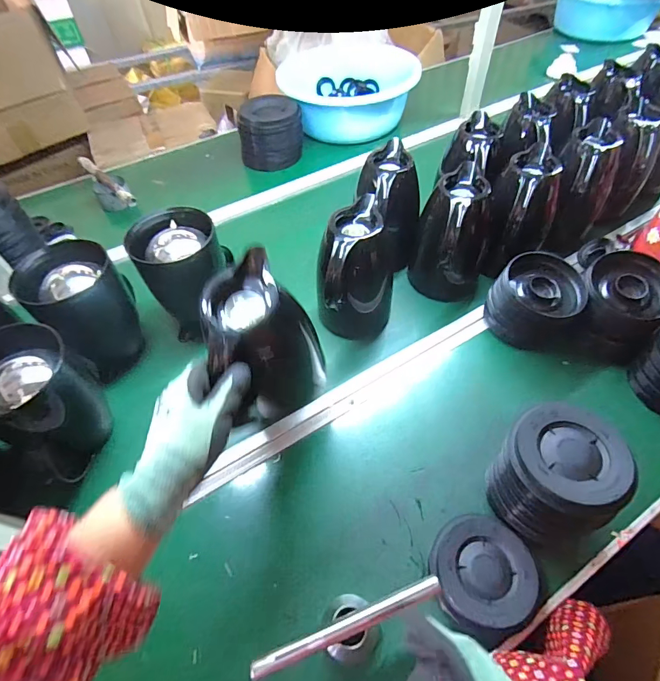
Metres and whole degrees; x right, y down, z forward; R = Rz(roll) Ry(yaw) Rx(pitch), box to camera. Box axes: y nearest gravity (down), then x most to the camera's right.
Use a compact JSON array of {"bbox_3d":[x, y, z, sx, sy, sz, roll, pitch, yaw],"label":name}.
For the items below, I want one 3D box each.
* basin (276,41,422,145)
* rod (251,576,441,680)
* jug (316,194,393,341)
[{"bbox_3d":[0.064,-0.707,1.148,0.397,0.135,0.331,-10,53,-5],"label":"basin"},{"bbox_3d":[0.019,0.283,0.402,0.197,0.012,0.018,-18,54,-10],"label":"rod"},{"bbox_3d":[0.040,-0.098,0.641,0.112,0.197,0.116,-14,54,-8],"label":"jug"}]

